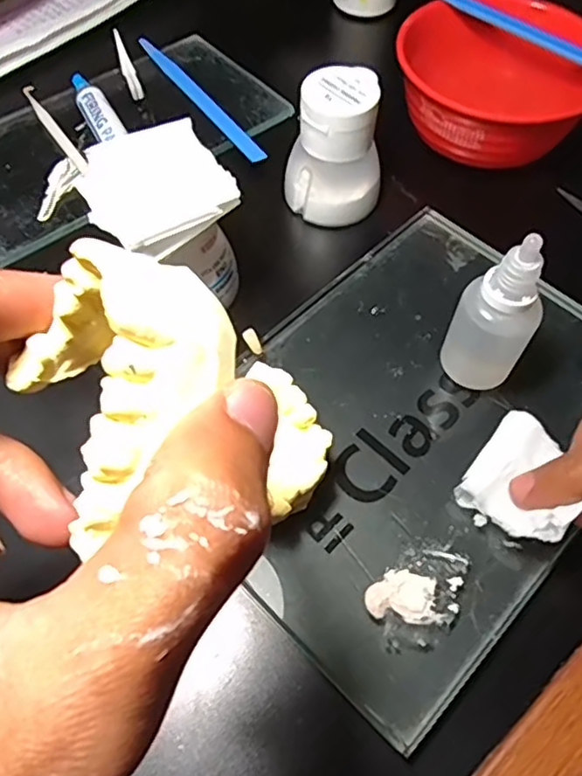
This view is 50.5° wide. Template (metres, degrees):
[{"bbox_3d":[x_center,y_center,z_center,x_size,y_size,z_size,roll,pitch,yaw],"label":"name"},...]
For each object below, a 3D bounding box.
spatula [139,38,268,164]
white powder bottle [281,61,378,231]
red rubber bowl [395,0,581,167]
[{"bbox_3d":[-0.056,-0.176,0.372,0.010,0.005,0.135,-32,66,-18],"label":"spatula"},{"bbox_3d":[0.024,-0.119,0.306,0.047,0.058,0.044,-20,63,-13],"label":"white powder bottle"},{"bbox_3d":[0.111,-0.166,0.339,0.107,0.046,0.100,19,62,8],"label":"red rubber bowl"}]

